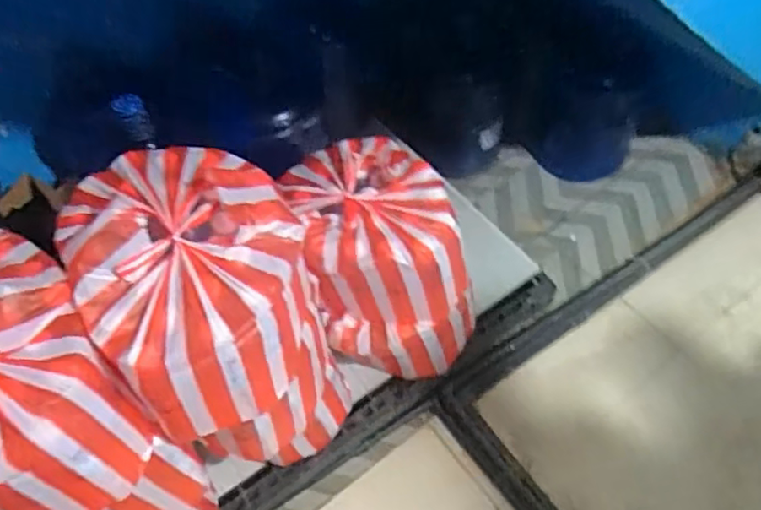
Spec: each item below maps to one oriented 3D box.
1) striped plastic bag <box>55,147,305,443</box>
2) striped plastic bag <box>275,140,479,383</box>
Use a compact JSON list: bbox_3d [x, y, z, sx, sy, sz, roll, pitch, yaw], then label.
[{"bbox_3d":[-0.251,0.029,0.864,0.274,0.241,0.340,-24,57,-11],"label":"striped plastic bag"},{"bbox_3d":[0.013,0.031,1.230,0.270,0.424,0.303,-16,56,-5],"label":"striped plastic bag"}]

